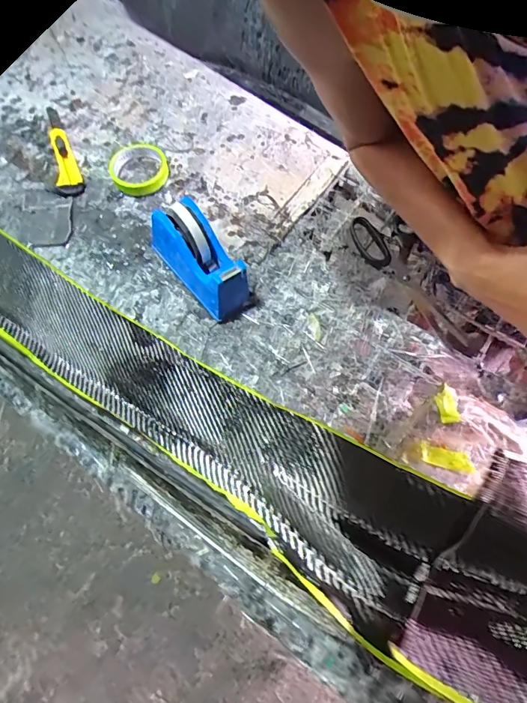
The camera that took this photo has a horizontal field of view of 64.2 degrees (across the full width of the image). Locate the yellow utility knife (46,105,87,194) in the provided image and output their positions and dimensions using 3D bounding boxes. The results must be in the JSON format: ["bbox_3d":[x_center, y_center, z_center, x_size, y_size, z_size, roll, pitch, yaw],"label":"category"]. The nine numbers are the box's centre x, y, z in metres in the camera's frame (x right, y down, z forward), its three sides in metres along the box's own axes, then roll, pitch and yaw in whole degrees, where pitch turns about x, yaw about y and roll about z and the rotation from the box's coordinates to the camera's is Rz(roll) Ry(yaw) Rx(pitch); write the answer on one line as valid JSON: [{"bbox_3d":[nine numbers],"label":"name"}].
[{"bbox_3d":[-0.329,-0.327,0.682,0.035,0.016,0.193,-21,73,-7],"label":"yellow utility knife"}]

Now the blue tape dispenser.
[{"bbox_3d":[-0.087,-0.128,0.565,0.066,0.102,0.149,-37,76,-13],"label":"blue tape dispenser"}]

